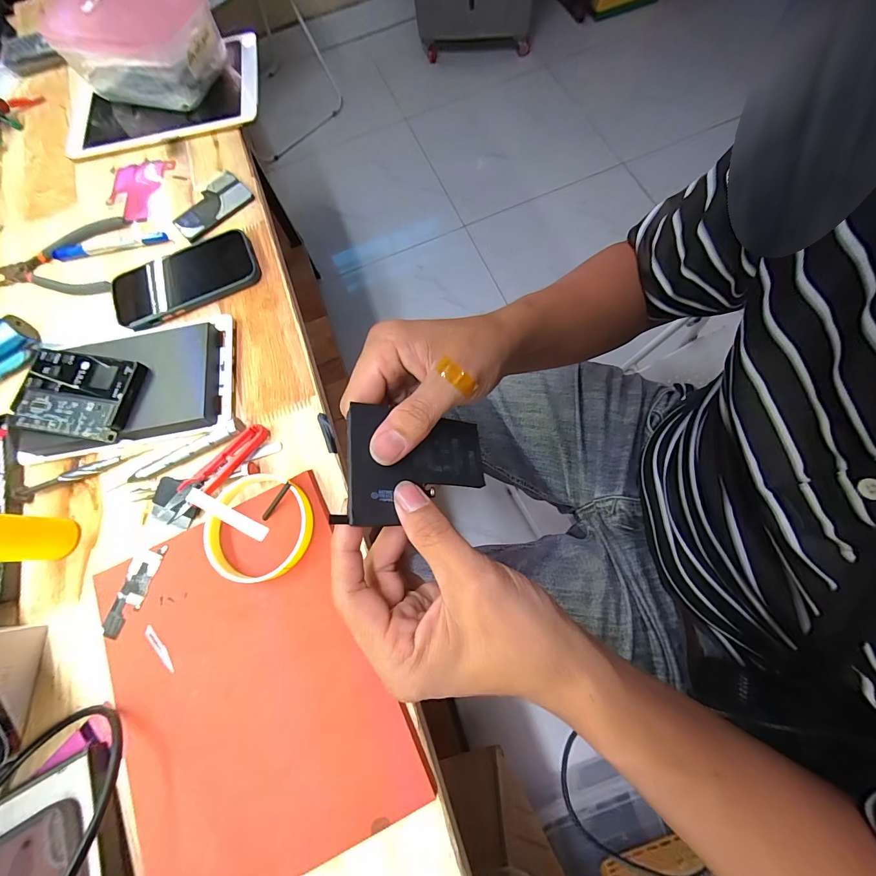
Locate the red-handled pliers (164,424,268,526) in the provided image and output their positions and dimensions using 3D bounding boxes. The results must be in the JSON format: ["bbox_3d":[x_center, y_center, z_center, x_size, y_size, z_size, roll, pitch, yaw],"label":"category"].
[{"bbox_3d":[-0.187,0.030,0.319,0.024,0.016,0.103,39,78,13],"label":"red-handled pliers"}]

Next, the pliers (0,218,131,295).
[{"bbox_3d":[-0.426,-0.203,0.415,0.140,0.009,0.092,-1,72,2],"label":"pliers"}]

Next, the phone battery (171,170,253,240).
[{"bbox_3d":[-0.261,-0.267,0.428,0.089,0.007,0.056,-42,76,-10],"label":"phone battery"}]

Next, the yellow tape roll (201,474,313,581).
[{"bbox_3d":[-0.144,0.070,0.301,0.086,0.015,0.083,-1,72,2],"label":"yellow tape roll"}]

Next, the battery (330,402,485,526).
[{"bbox_3d":[-0.010,0.016,0.216,0.091,0.004,0.066,9,65,-33],"label":"battery"}]

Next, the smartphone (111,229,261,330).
[{"bbox_3d":[-0.270,-0.174,0.396,0.149,0.010,0.086,-27,73,-6],"label":"smartphone"}]

